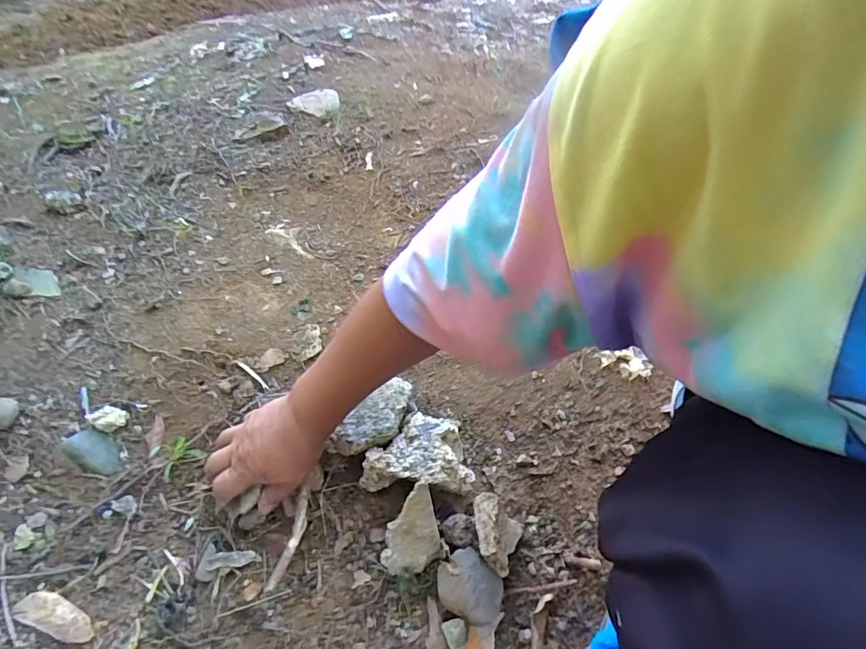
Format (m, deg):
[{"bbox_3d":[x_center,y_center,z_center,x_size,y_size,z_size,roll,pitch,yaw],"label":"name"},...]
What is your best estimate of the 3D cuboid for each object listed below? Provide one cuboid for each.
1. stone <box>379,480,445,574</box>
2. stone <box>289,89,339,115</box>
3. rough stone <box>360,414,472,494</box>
[{"bbox_3d":[-0.024,0.199,0.468,0.057,0.022,0.080,-11,87,-2],"label":"stone"},{"bbox_3d":[-0.246,-0.461,0.985,0.101,0.015,0.124,-10,44,-8],"label":"stone"},{"bbox_3d":[-0.019,0.145,0.514,0.111,0.051,0.082,-7,43,-5],"label":"rough stone"}]

